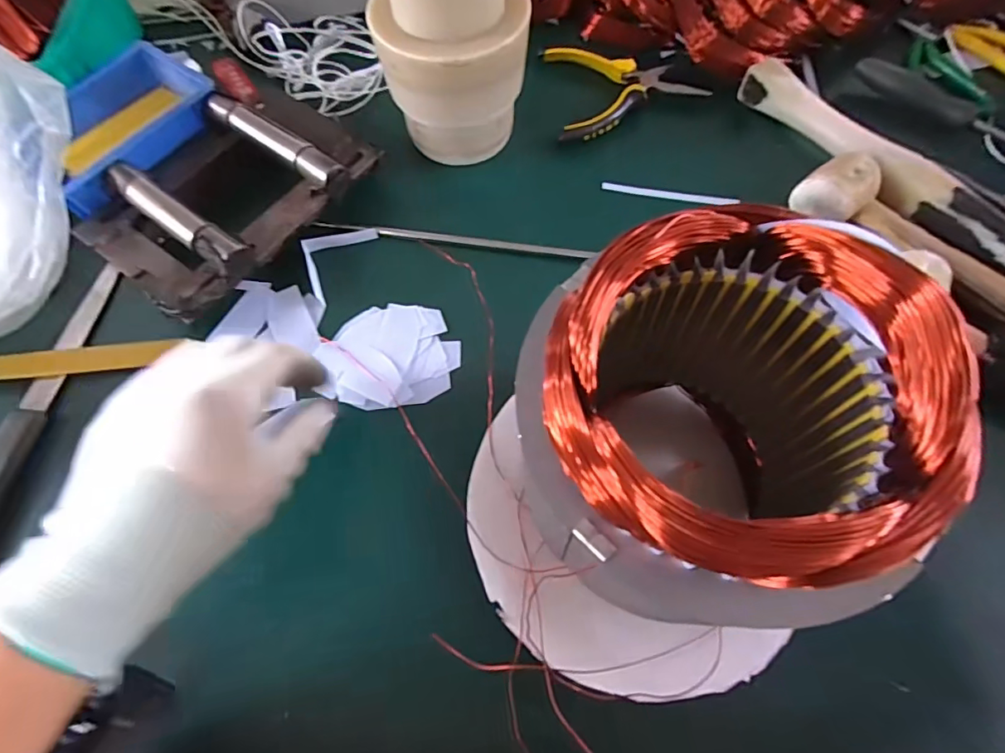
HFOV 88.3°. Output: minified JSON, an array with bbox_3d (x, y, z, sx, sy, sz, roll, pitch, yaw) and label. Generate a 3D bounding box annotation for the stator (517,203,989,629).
[{"bbox_3d":[0.077,0.031,0.235,0.129,0.174,0.113,-36,71,-14],"label":"stator"}]

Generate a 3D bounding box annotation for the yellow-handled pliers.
[{"bbox_3d":[0.108,-0.267,0.471,0.131,0.017,0.109,-13,67,-5],"label":"yellow-handled pliers"}]

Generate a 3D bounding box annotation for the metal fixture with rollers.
[{"bbox_3d":[-0.208,-0.142,0.401,0.144,0.047,0.199,35,71,15],"label":"metal fixture with rollers"}]

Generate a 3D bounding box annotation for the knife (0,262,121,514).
[{"bbox_3d":[-0.323,0.025,0.355,0.026,0.021,0.239,5,66,3],"label":"knife"}]

